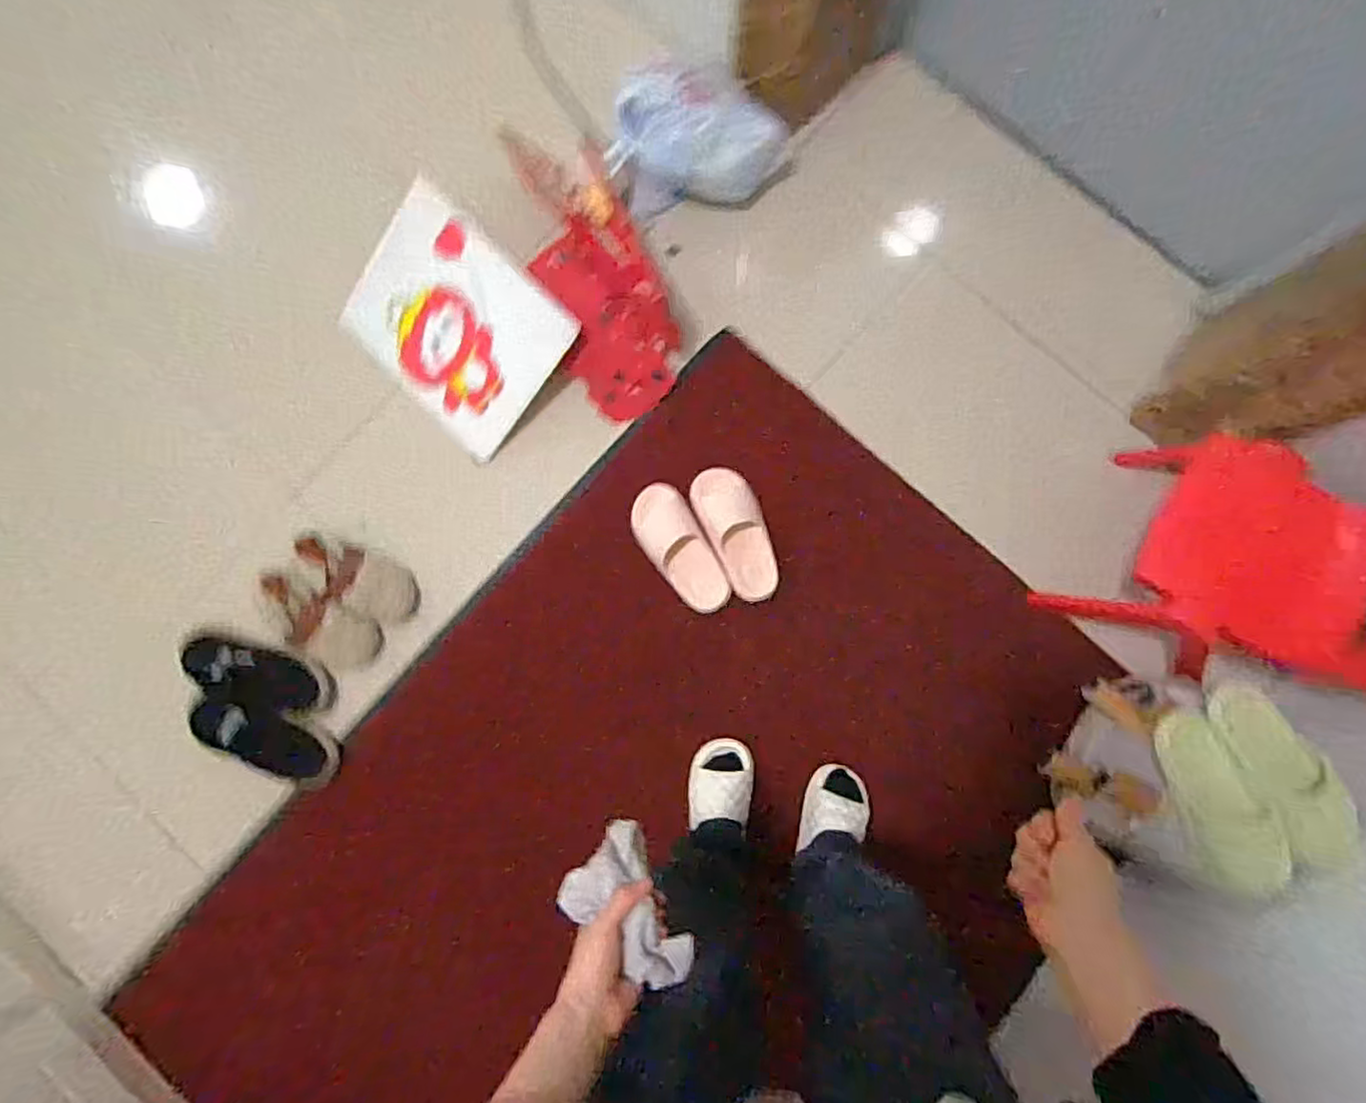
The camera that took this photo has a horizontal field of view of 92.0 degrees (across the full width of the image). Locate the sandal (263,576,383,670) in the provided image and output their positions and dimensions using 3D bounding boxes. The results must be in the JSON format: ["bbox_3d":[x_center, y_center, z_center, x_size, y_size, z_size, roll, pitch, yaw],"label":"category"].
[{"bbox_3d":[-0.661,0.127,1.183,0.248,0.057,0.114,28,83,3],"label":"sandal"}]

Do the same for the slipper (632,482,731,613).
[{"bbox_3d":[-0.009,-0.003,1.200,0.103,0.067,0.257,-31,84,-4],"label":"slipper"}]

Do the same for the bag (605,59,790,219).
[{"bbox_3d":[0.030,-0.725,1.174,0.326,0.183,0.140,0,83,-1],"label":"bag"}]

